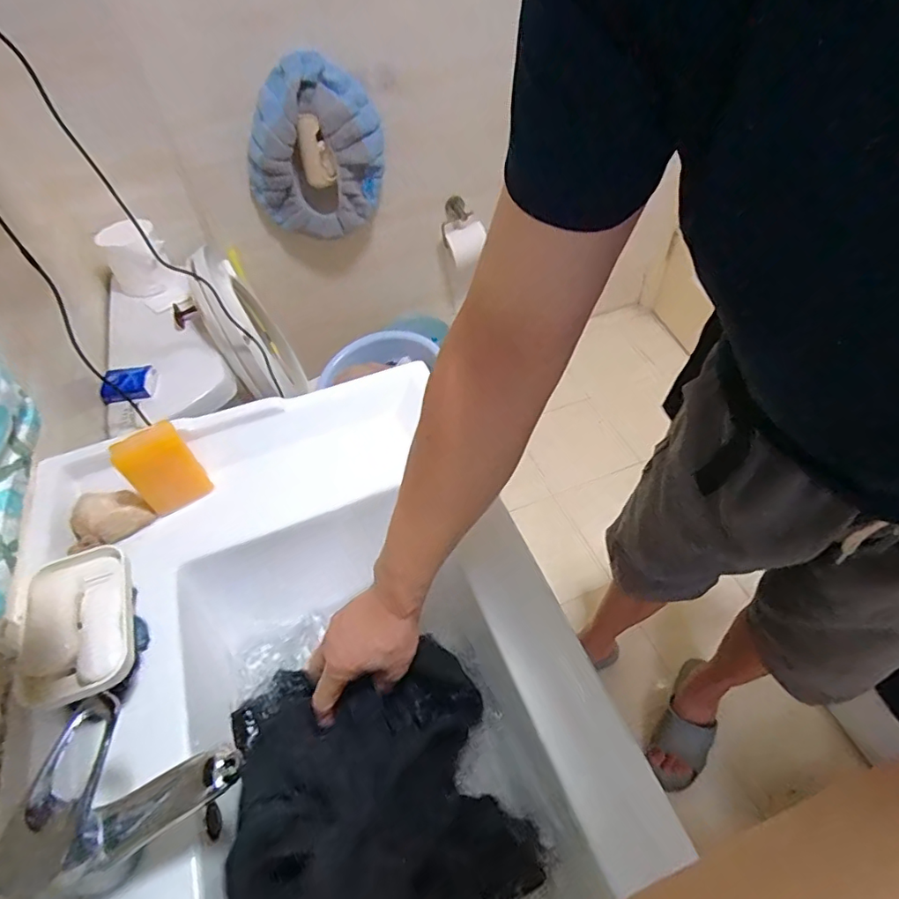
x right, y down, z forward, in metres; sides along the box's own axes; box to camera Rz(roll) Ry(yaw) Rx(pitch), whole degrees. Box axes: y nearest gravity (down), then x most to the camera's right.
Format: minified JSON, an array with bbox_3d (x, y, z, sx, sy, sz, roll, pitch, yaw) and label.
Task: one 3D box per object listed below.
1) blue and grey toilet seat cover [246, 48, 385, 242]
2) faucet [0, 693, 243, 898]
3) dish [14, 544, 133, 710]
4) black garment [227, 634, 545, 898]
[{"bbox_3d":[-0.308,-0.680,1.209,0.314,0.340,0.080,-14,52,-8],"label":"blue and grey toilet seat cover"},{"bbox_3d":[-0.225,0.241,0.376,0.140,0.104,0.087,-26,54,-16],"label":"faucet"},{"bbox_3d":[-0.327,0.149,0.462,0.084,0.027,0.139,-17,52,-10],"label":"dish"},{"bbox_3d":[-0.068,0.294,0.460,0.228,0.102,0.260,-19,53,-11],"label":"black garment"}]

